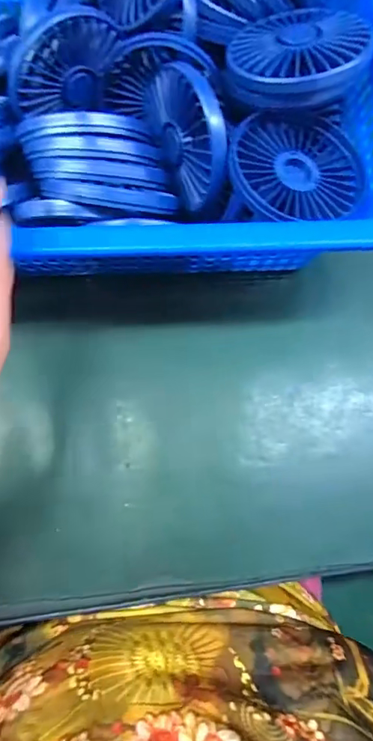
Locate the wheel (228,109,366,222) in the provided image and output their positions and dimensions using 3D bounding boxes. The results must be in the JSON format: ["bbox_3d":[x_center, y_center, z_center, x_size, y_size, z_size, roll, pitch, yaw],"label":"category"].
[{"bbox_3d":[0.068,-0.130,0.293,0.085,0.025,0.080,0,76,-1],"label":"wheel"}]

